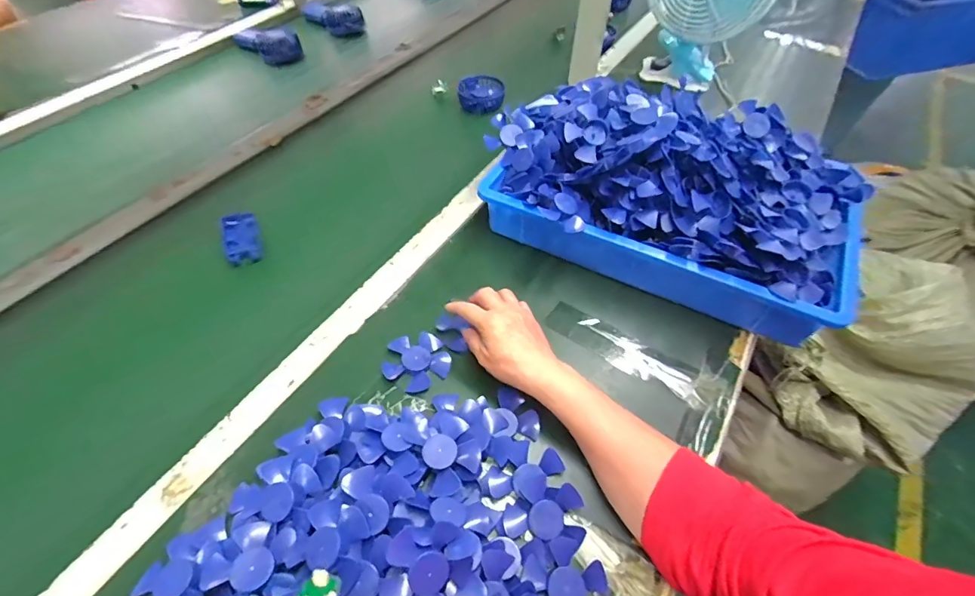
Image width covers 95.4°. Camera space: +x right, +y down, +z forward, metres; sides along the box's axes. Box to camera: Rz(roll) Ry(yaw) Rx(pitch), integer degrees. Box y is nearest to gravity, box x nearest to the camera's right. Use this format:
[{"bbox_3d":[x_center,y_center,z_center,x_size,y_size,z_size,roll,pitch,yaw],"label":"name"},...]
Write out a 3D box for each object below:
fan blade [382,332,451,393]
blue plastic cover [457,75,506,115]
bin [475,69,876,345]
[{"bbox_3d":[-0.080,0.070,0.494,0.071,0.010,0.064,-19,57,-15],"label":"fan blade"},{"bbox_3d":[-0.011,-0.392,0.853,0.086,0.036,0.086,1,54,-1],"label":"blue plastic cover"},{"bbox_3d":[0.224,-0.144,0.565,0.448,0.147,0.259,27,58,16],"label":"bin"}]

